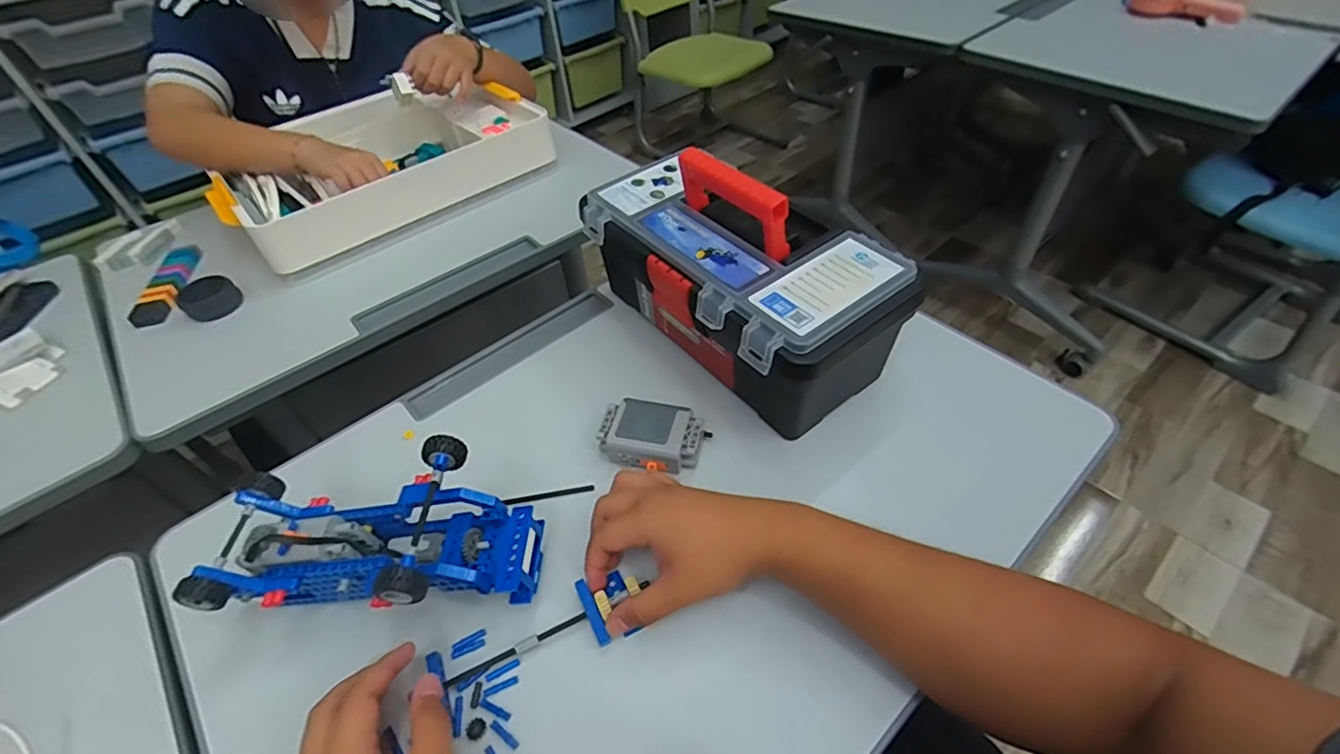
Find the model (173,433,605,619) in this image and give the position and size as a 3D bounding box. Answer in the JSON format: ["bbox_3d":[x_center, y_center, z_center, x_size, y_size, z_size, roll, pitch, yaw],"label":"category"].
[{"bbox_3d":[-0.195,0.123,0.404,0.239,0.104,0.118,-7,47,-2],"label":"model"}]

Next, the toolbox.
[{"bbox_3d":[0.056,-0.105,0.536,0.150,0.172,0.292,-32,54,-24],"label":"toolbox"}]

